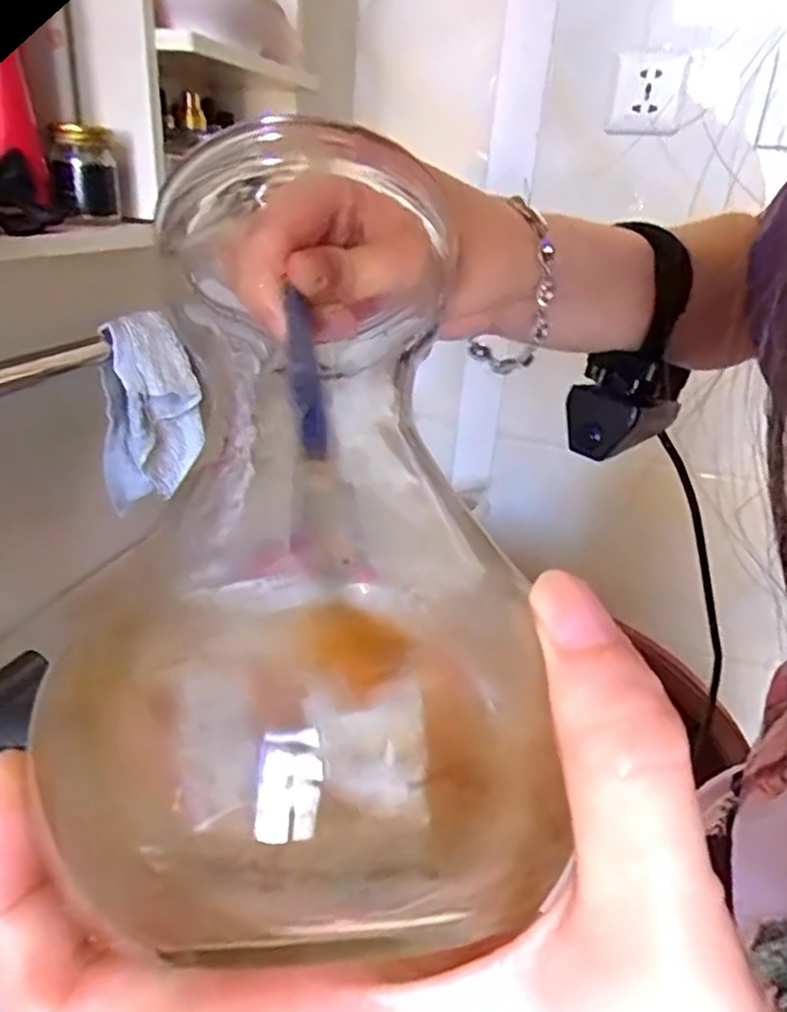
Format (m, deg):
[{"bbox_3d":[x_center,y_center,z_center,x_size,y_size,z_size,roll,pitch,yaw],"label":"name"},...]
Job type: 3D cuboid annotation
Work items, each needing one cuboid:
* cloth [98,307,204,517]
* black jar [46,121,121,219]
[{"bbox_3d":[-0.179,-0.064,0.494,0.070,0.149,0.067,-4,29,-17],"label":"cloth"},{"bbox_3d":[-0.185,-0.201,0.401,0.035,0.049,0.042,-6,29,-20],"label":"black jar"}]

